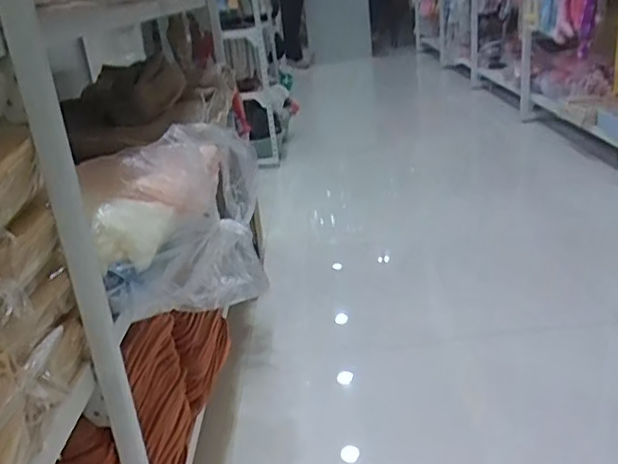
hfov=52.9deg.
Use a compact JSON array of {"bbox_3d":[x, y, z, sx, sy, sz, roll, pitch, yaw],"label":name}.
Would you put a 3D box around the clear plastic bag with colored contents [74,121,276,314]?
[{"bbox_3d":[-0.145,-0.014,0.708,0.182,0.155,0.267,-8,22,-6],"label":"clear plastic bag with colored contents"}]

